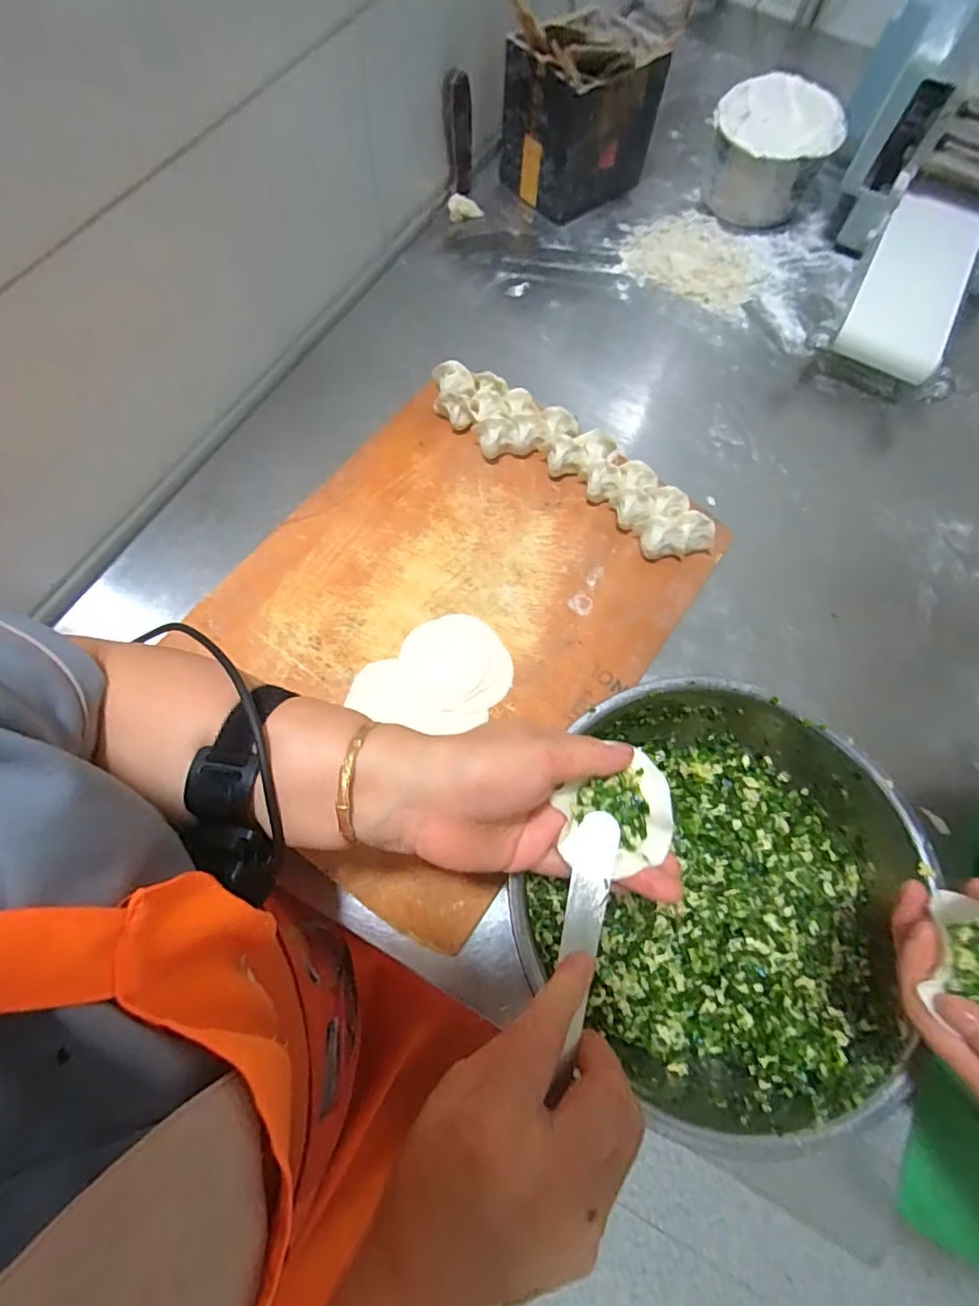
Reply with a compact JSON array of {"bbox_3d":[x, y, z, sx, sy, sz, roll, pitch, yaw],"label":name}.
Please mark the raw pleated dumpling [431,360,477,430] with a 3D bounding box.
[{"bbox_3d":[-0.037,-0.265,0.572,0.042,0.038,0.062,-1,70,-3],"label":"raw pleated dumpling"}]

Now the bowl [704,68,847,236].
[{"bbox_3d":[0.359,-0.644,0.710,0.141,0.100,0.140,1,70,-3],"label":"bowl"}]

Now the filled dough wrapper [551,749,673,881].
[{"bbox_3d":[0.072,0.093,0.308,0.069,0.012,0.055,-24,72,-12],"label":"filled dough wrapper"}]

